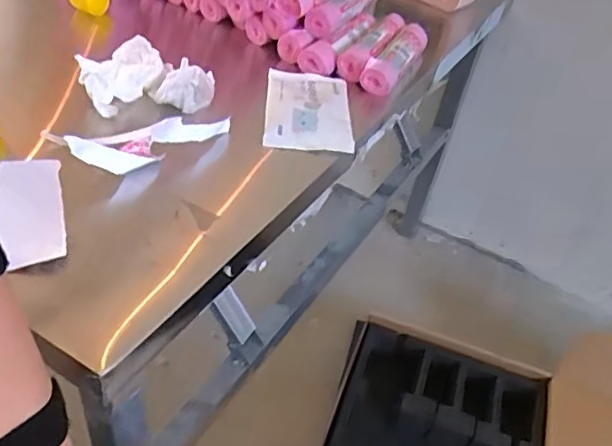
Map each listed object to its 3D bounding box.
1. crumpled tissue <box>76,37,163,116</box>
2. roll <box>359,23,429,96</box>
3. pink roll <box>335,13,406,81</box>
[{"bbox_3d":[-0.155,-0.128,0.496,0.052,0.029,0.094,15,42,6],"label":"crumpled tissue"},{"bbox_3d":[0.092,-0.166,0.591,0.031,0.032,0.120,24,44,15],"label":"roll"},{"bbox_3d":[0.066,-0.181,0.601,0.034,0.031,0.116,23,44,14],"label":"pink roll"}]

